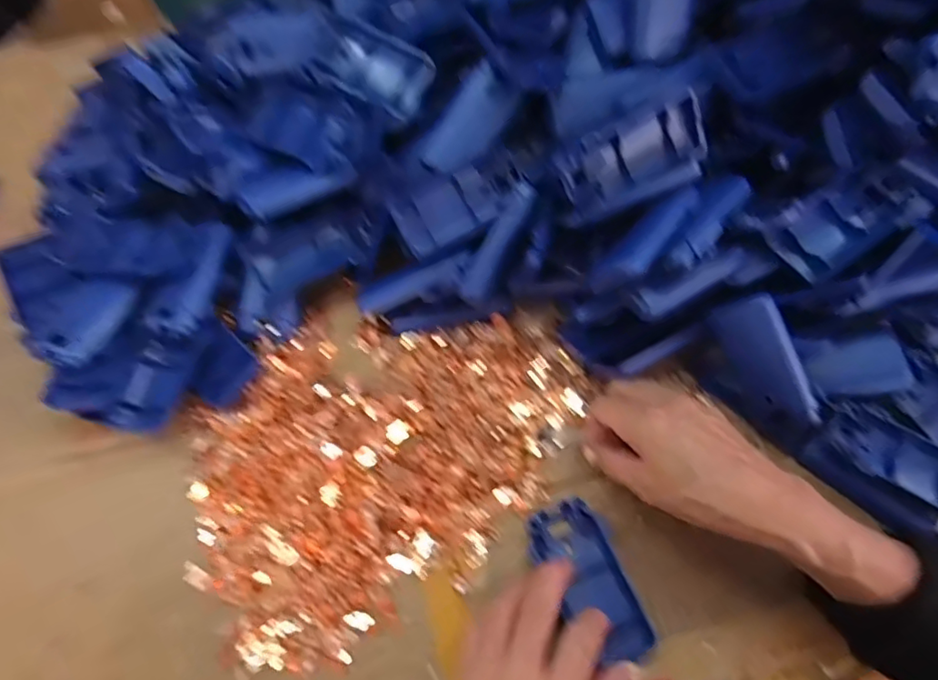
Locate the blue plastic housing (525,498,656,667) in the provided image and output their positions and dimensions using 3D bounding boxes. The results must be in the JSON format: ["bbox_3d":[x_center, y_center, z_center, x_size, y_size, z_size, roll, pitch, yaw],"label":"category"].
[{"bbox_3d":[0.075,0.145,0.351,0.047,0.013,0.094,-27,58,-12],"label":"blue plastic housing"}]

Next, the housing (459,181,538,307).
[{"bbox_3d":[0.023,-0.068,0.401,0.025,0.015,0.093,25,85,12],"label":"housing"}]

